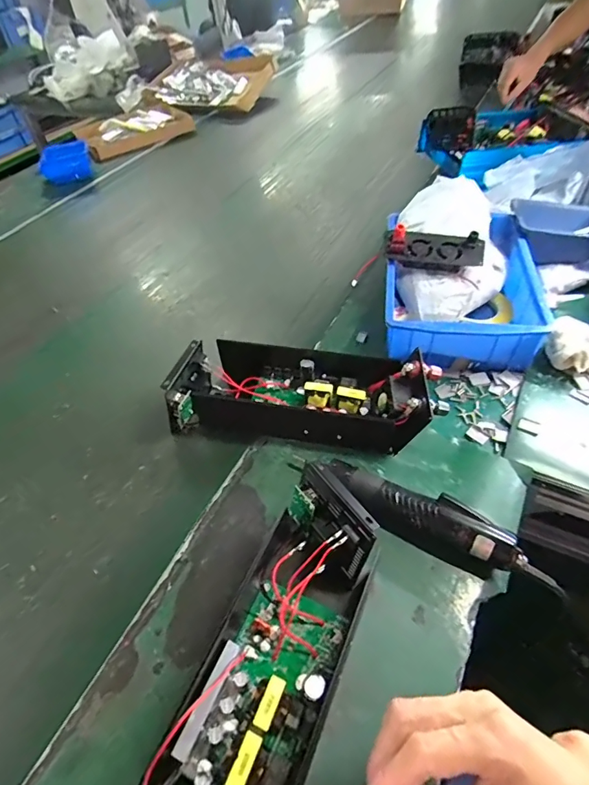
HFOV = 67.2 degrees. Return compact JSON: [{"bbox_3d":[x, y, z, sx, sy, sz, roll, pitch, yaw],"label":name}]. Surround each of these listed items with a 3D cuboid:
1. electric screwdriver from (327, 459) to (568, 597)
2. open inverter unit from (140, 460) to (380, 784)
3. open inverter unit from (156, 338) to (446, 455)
[{"bbox_3d":[0.144,0.132,0.451,0.246,0.038,0.045,25,55,26],"label":"electric screwdriver"},{"bbox_3d":[-0.019,0.207,0.357,0.100,0.100,0.296,16,51,20],"label":"open inverter unit"},{"bbox_3d":[0.006,-0.003,0.559,0.313,0.085,0.118,5,48,10],"label":"open inverter unit"}]

